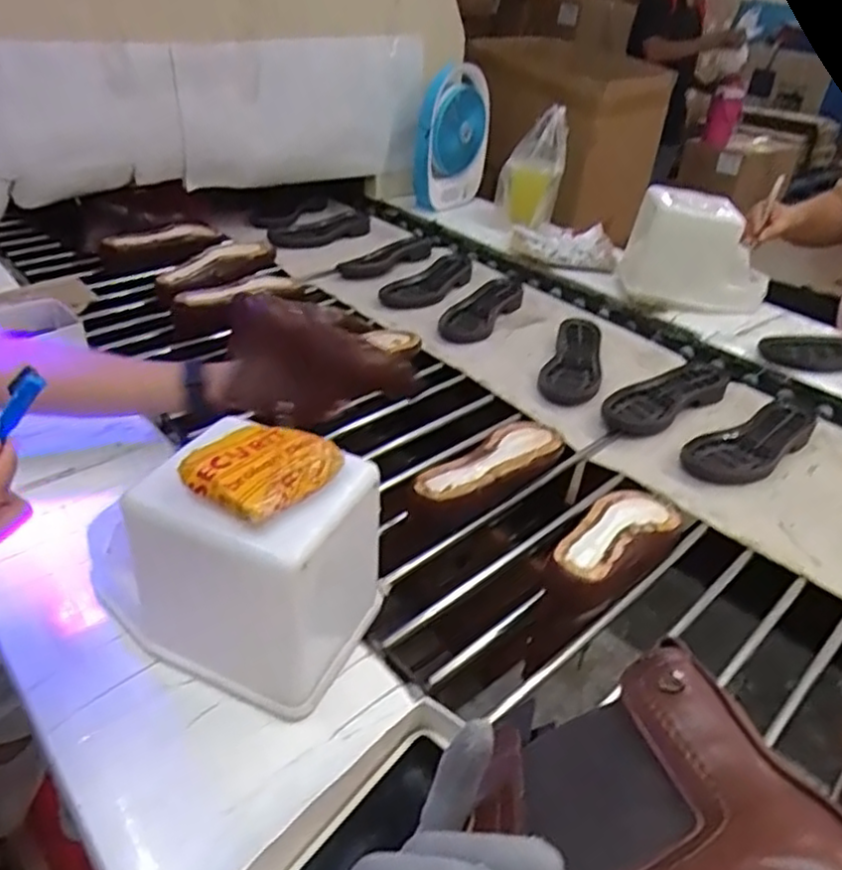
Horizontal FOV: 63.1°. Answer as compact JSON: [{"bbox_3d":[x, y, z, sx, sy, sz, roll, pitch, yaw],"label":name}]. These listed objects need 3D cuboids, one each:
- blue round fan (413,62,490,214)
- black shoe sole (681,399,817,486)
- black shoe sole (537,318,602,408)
[{"bbox_3d":[0.078,-0.730,1.691,0.057,0.309,0.275,23,45,34],"label":"blue round fan"},{"bbox_3d":[0.446,0.007,0.915,0.214,0.033,0.088,-17,41,-30],"label":"black shoe sole"},{"bbox_3d":[0.241,-0.119,1.079,0.086,0.029,0.241,14,35,10],"label":"black shoe sole"}]

